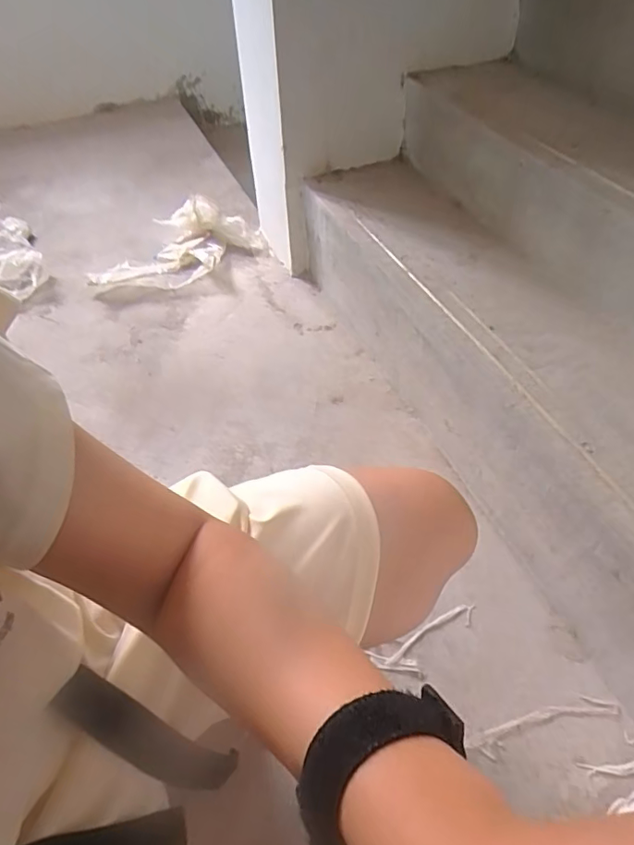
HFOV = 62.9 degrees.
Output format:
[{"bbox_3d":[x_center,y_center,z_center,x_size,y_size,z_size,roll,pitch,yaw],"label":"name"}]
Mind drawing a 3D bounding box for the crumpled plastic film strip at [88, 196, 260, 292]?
[{"bbox_3d":[-0.366,-0.465,1.359,0.451,0.096,0.233,-19,52,-13],"label":"crumpled plastic film strip"}]

